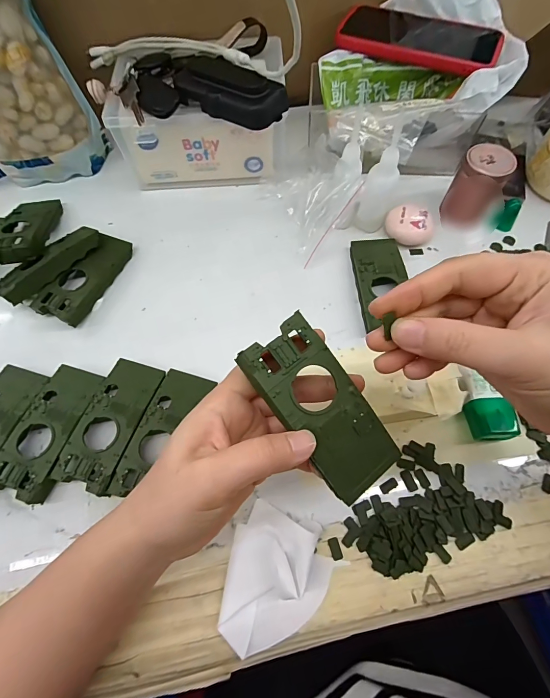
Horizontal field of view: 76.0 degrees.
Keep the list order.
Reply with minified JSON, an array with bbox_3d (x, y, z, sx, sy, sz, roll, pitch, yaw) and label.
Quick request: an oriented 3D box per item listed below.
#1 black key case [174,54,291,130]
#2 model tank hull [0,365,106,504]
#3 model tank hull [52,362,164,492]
[{"bbox_3d":[-0.044,-0.237,0.322,0.105,0.032,0.038,24,68,12],"label":"black key case"},{"bbox_3d":[-0.183,0.065,0.286,0.047,0.018,0.103,15,66,8],"label":"model tank hull"},{"bbox_3d":[-0.131,0.059,0.287,0.046,0.016,0.103,16,67,9],"label":"model tank hull"}]

